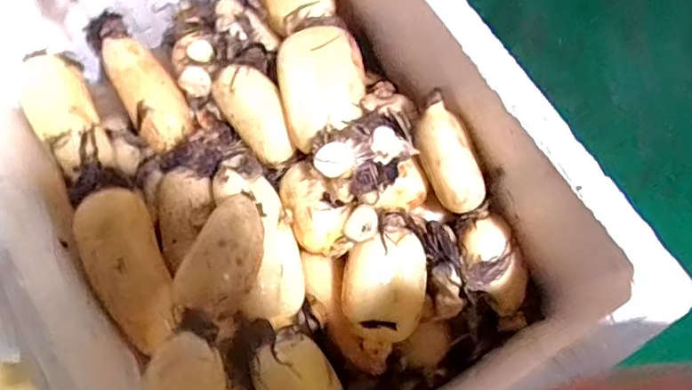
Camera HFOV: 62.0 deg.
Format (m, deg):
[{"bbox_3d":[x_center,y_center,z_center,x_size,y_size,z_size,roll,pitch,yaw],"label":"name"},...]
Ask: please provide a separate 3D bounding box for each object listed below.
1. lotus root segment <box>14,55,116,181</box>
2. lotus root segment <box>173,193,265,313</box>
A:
[{"bbox_3d":[-0.298,-0.089,0.600,0.059,0.052,0.163,-28,76,-7],"label":"lotus root segment"},{"bbox_3d":[-0.098,0.049,0.485,0.051,0.051,0.113,15,64,13],"label":"lotus root segment"}]

